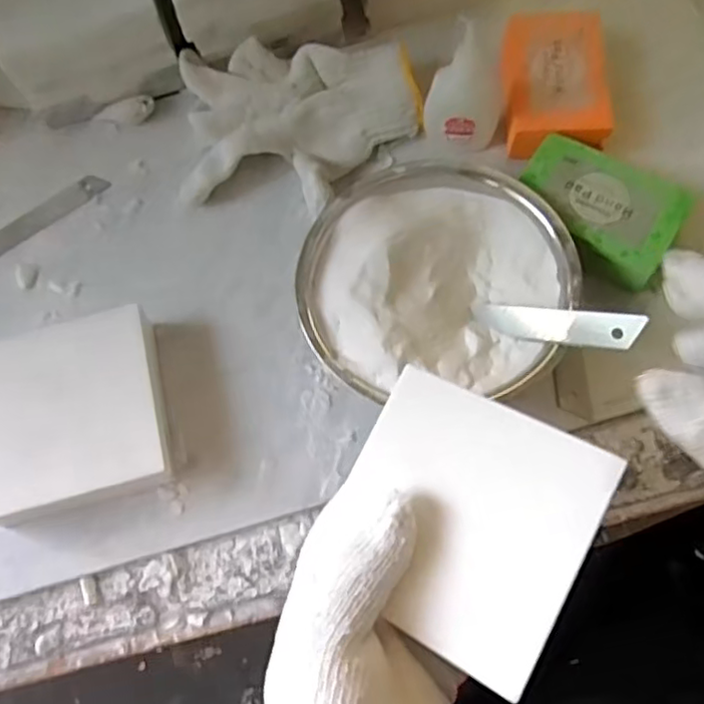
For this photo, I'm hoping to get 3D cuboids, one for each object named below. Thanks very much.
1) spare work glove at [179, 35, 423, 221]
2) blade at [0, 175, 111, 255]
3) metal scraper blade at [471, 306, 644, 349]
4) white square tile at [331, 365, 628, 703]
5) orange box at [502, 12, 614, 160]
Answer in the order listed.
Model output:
[{"bbox_3d":[-0.034,-0.145,0.425,0.151,0.033,0.106,-1,69,1],"label":"spare work glove"},{"bbox_3d":[-0.209,-0.088,0.441,0.100,0.004,0.018,-35,72,-8],"label":"blade"},{"bbox_3d":[0.104,-0.014,0.344,0.092,0.005,0.017,10,93,46],"label":"metal scraper blade"},{"bbox_3d":[0.045,0.069,0.272,0.095,0.004,0.099,24,85,25],"label":"white square tile"},{"bbox_3d":[0.128,-0.168,0.421,0.060,0.033,0.095,3,69,3],"label":"orange box"}]

